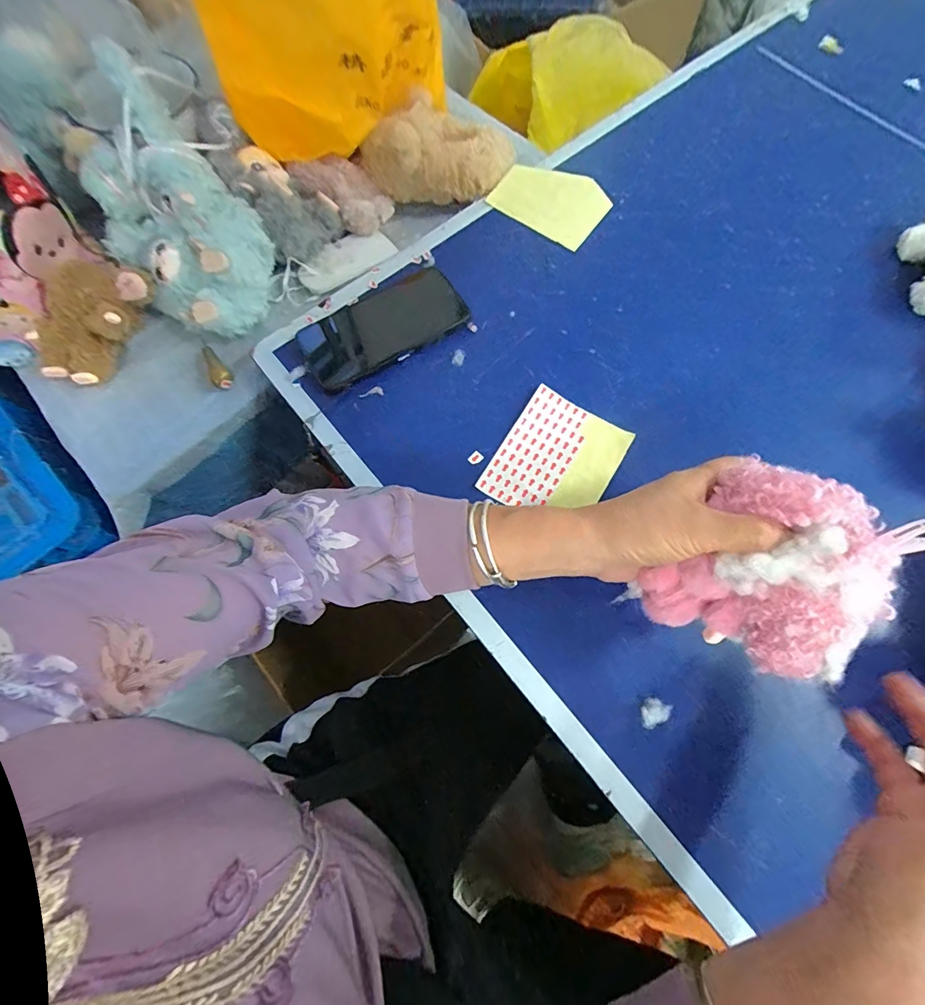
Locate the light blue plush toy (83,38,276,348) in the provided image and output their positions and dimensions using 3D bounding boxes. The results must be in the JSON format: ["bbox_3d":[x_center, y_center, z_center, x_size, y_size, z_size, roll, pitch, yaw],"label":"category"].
[{"bbox_3d":[-0.305,-0.300,0.433,0.134,0.149,0.228,-42,76,-10],"label":"light blue plush toy"}]

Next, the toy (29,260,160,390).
[{"bbox_3d":[-0.378,-0.185,0.443,0.085,0.063,0.133,32,76,11],"label":"toy"}]

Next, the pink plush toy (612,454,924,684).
[{"bbox_3d":[0.185,0.039,0.262,0.094,0.094,0.109,36,77,12],"label":"pink plush toy"}]

